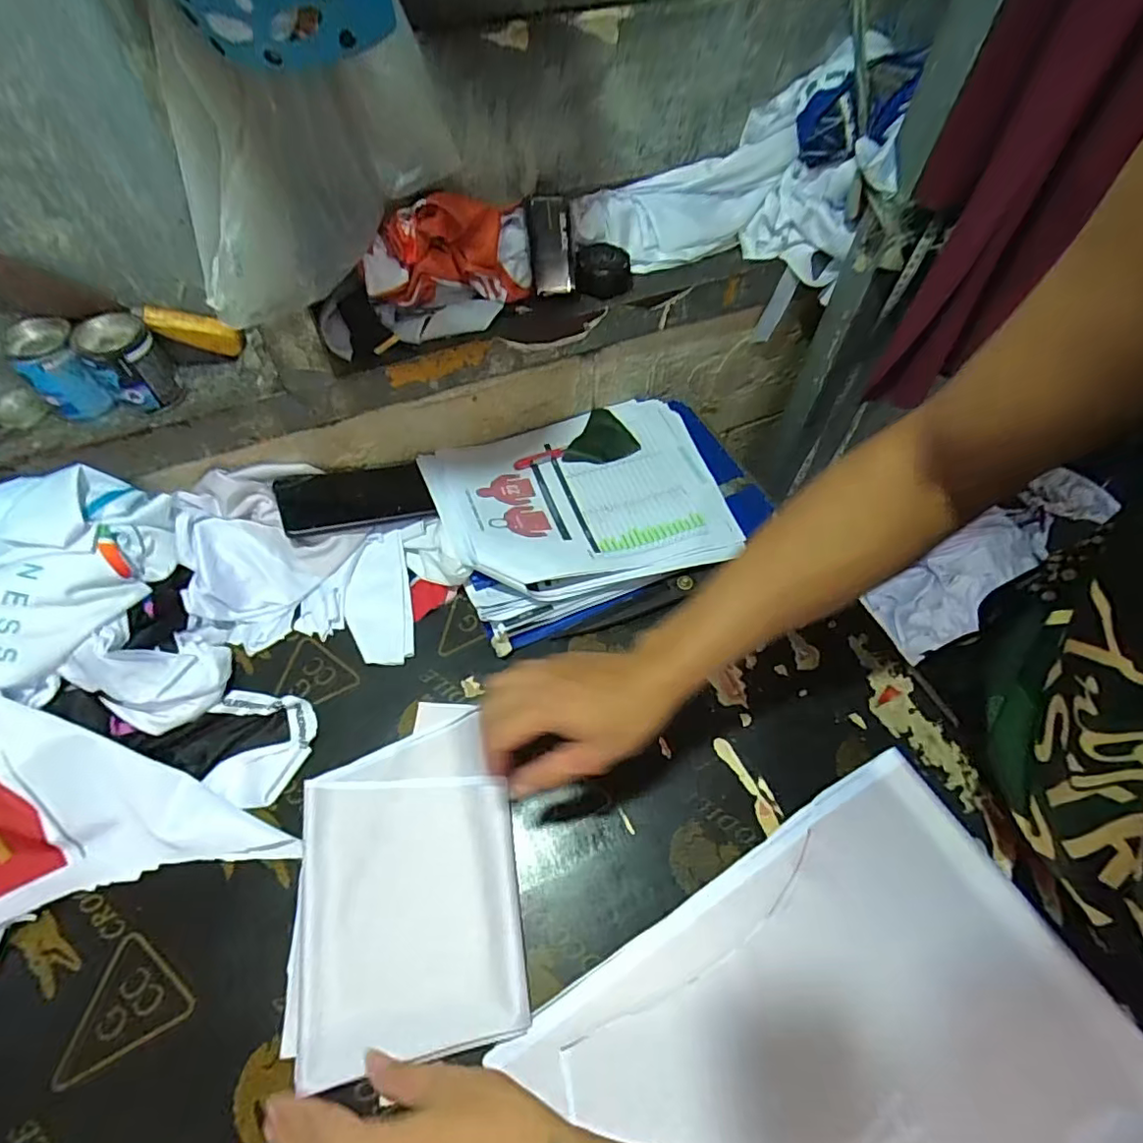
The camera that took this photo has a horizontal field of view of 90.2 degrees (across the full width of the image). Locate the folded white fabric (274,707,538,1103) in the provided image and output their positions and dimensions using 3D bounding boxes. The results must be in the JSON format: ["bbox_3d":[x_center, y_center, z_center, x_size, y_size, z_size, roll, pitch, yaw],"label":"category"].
[{"bbox_3d":[-0.133,0.234,0.457,0.168,0.014,0.242,-8,56,-5],"label":"folded white fabric"}]

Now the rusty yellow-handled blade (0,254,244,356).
[{"bbox_3d":[-0.366,-0.212,0.461,0.167,0.047,0.011,5,52,-28],"label":"rusty yellow-handled blade"}]

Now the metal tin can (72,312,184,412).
[{"bbox_3d":[-0.361,-0.170,0.470,0.049,0.065,0.048,0,57,-1],"label":"metal tin can"}]

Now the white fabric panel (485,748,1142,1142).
[{"bbox_3d":[0.185,0.342,0.384,0.400,0.009,0.274,-26,60,-17],"label":"white fabric panel"}]

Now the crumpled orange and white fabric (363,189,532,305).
[{"bbox_3d":[-0.116,-0.301,0.543,0.162,0.089,0.050,-18,59,-12],"label":"crumpled orange and white fabric"}]

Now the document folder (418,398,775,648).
[{"bbox_3d":[0.037,-0.083,0.638,0.358,0.061,0.252,-18,58,-12],"label":"document folder"}]

